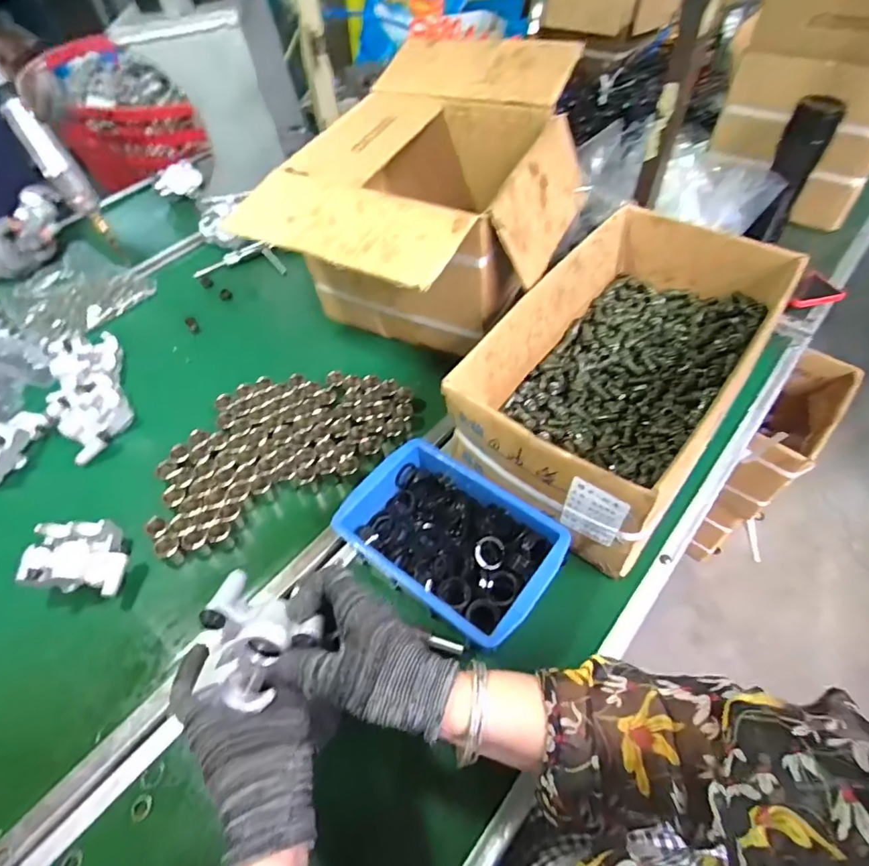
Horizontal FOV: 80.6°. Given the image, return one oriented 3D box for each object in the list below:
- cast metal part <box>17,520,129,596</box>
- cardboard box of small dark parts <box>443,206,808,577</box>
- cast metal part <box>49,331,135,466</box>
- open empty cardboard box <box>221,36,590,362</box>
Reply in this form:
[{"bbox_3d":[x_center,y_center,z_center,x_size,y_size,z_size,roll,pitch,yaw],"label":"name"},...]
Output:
[{"bbox_3d":[-0.363,0.127,0.523,0.096,0.069,0.076,-2,53,2],"label":"cast metal part"},{"bbox_3d":[0.210,-0.081,0.573,0.216,0.130,0.393,31,60,24],"label":"cardboard box of small dark parts"},{"bbox_3d":[-0.448,-0.056,0.667,0.081,0.057,0.195,-23,55,-14],"label":"cast metal part"},{"bbox_3d":[0.007,-0.281,0.671,0.311,0.245,0.430,21,57,18],"label":"open empty cardboard box"}]

